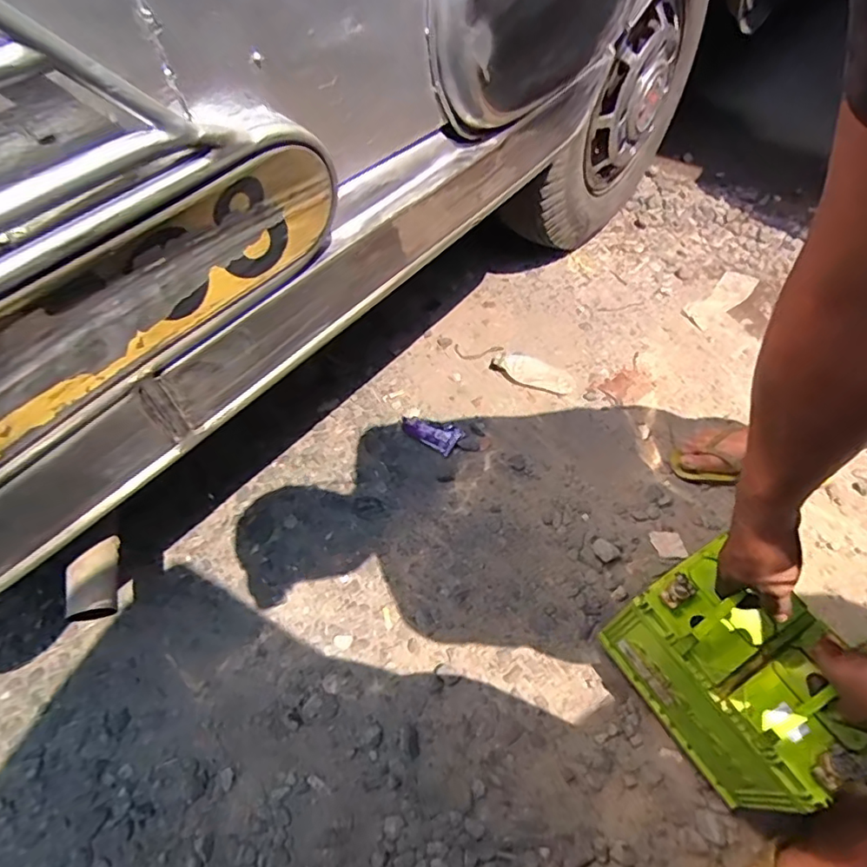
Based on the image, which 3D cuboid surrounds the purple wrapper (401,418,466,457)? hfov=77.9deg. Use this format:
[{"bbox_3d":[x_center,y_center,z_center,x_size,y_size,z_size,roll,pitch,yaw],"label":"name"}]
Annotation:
[{"bbox_3d":[-0.006,-0.007,1.117,0.127,0.023,0.063,27,57,22],"label":"purple wrapper"}]

